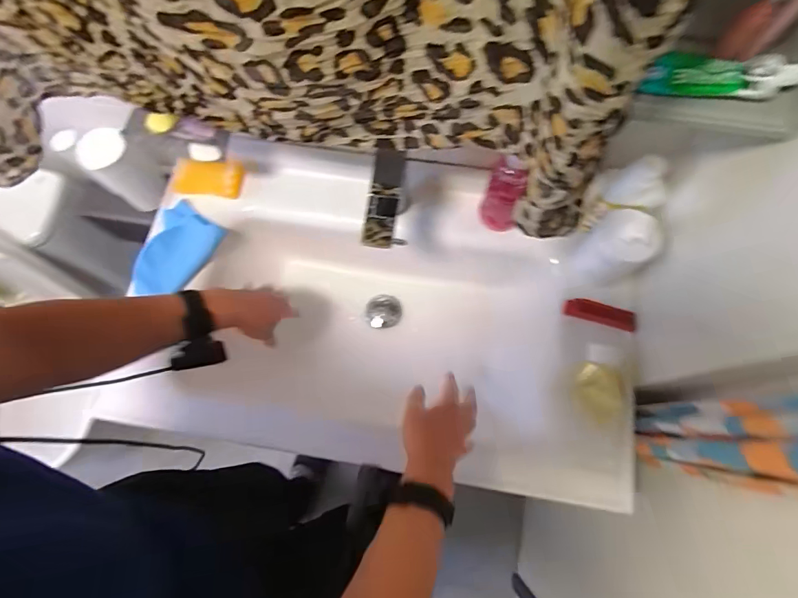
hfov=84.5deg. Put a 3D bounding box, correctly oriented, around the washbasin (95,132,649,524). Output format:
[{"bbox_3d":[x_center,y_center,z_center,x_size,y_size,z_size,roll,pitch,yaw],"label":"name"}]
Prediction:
[{"bbox_3d":[0.012,0.023,0.760,0.692,0.188,0.488,10,73,5],"label":"washbasin"}]

